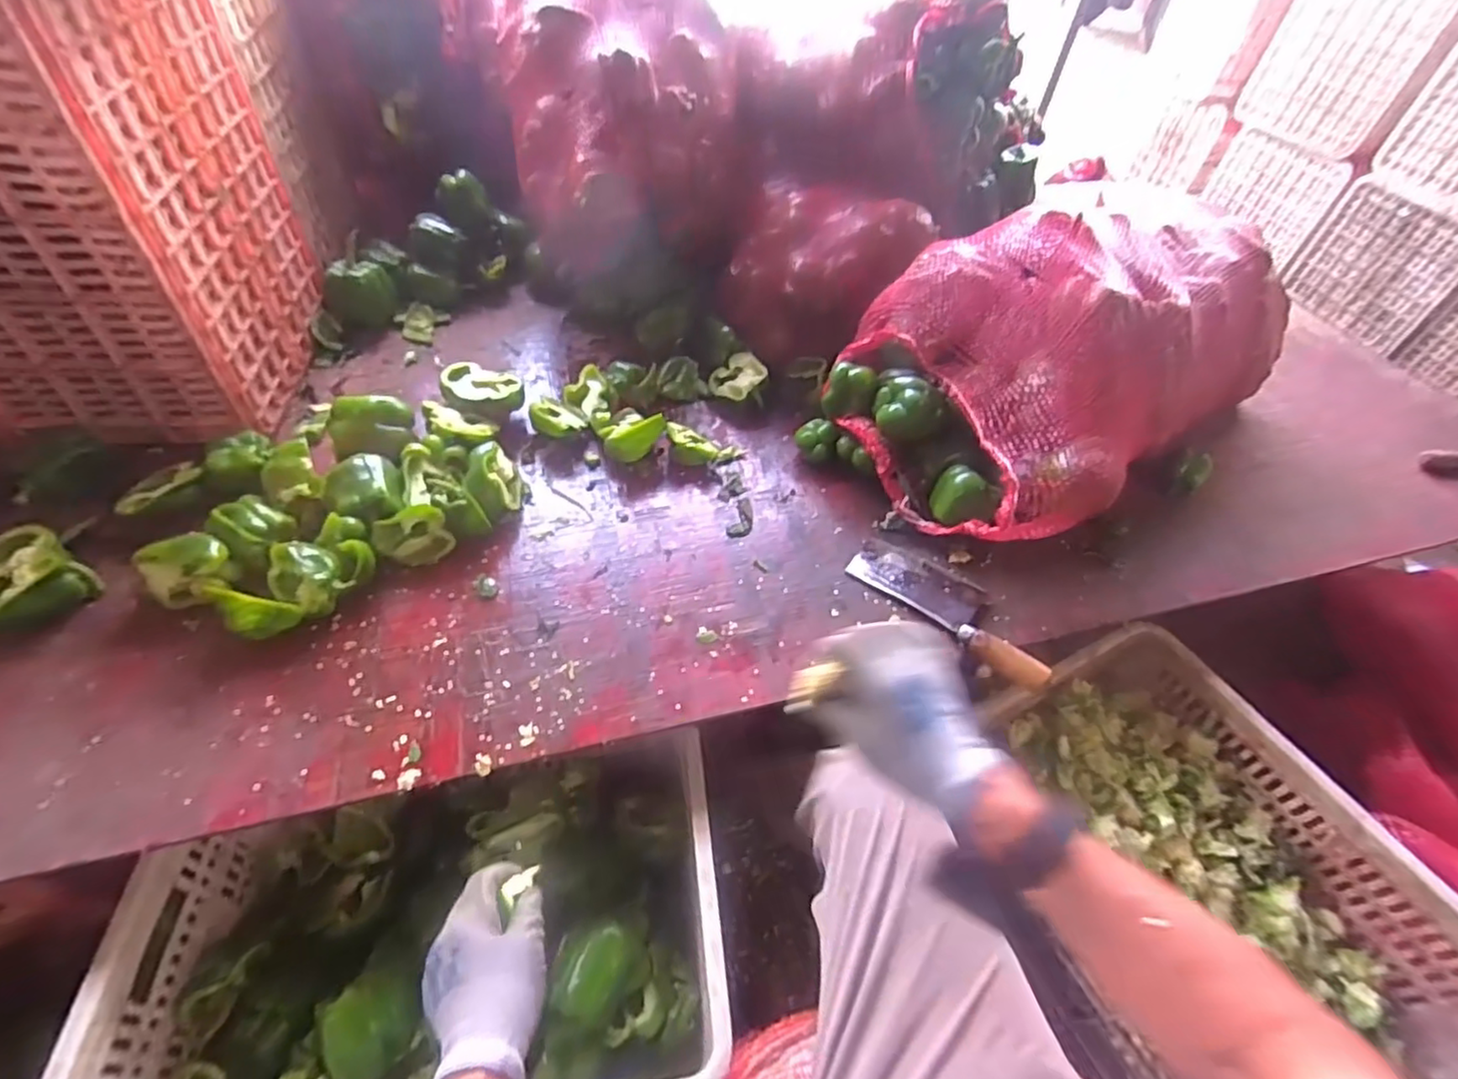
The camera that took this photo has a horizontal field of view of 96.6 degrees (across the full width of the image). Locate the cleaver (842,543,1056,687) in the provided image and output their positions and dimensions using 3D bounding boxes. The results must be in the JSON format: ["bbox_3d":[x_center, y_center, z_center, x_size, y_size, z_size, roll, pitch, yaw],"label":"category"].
[{"bbox_3d":[0.264,0.067,0.760,0.248,0.026,0.088,36,55,23],"label":"cleaver"}]

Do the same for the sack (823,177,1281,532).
[{"bbox_3d":[0.460,-0.254,0.893,0.622,0.297,0.371,-28,57,-27],"label":"sack"}]

